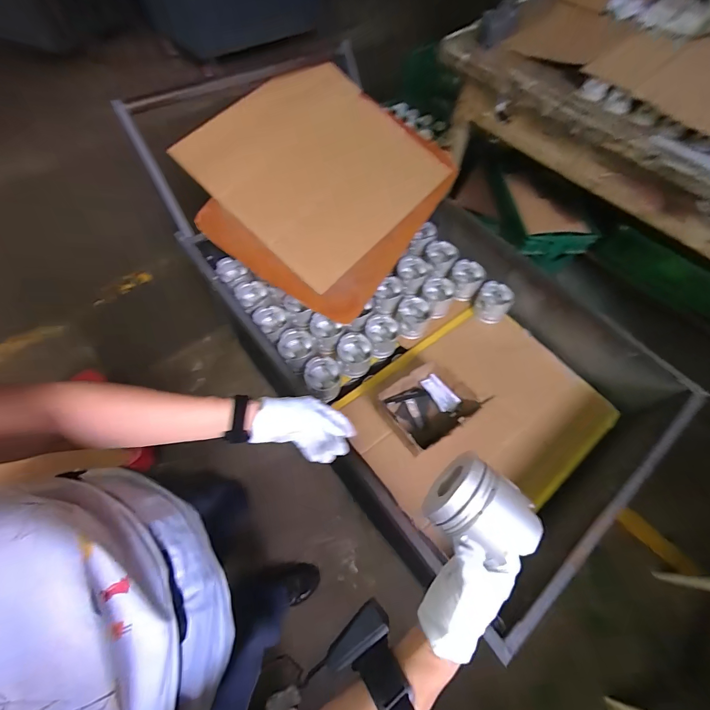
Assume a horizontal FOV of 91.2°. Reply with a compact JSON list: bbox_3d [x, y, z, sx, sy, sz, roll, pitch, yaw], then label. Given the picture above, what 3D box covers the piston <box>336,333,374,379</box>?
[{"bbox_3d":[-0.002,0.001,0.917,0.084,0.081,0.091,2,61,-3],"label":"piston"}]

